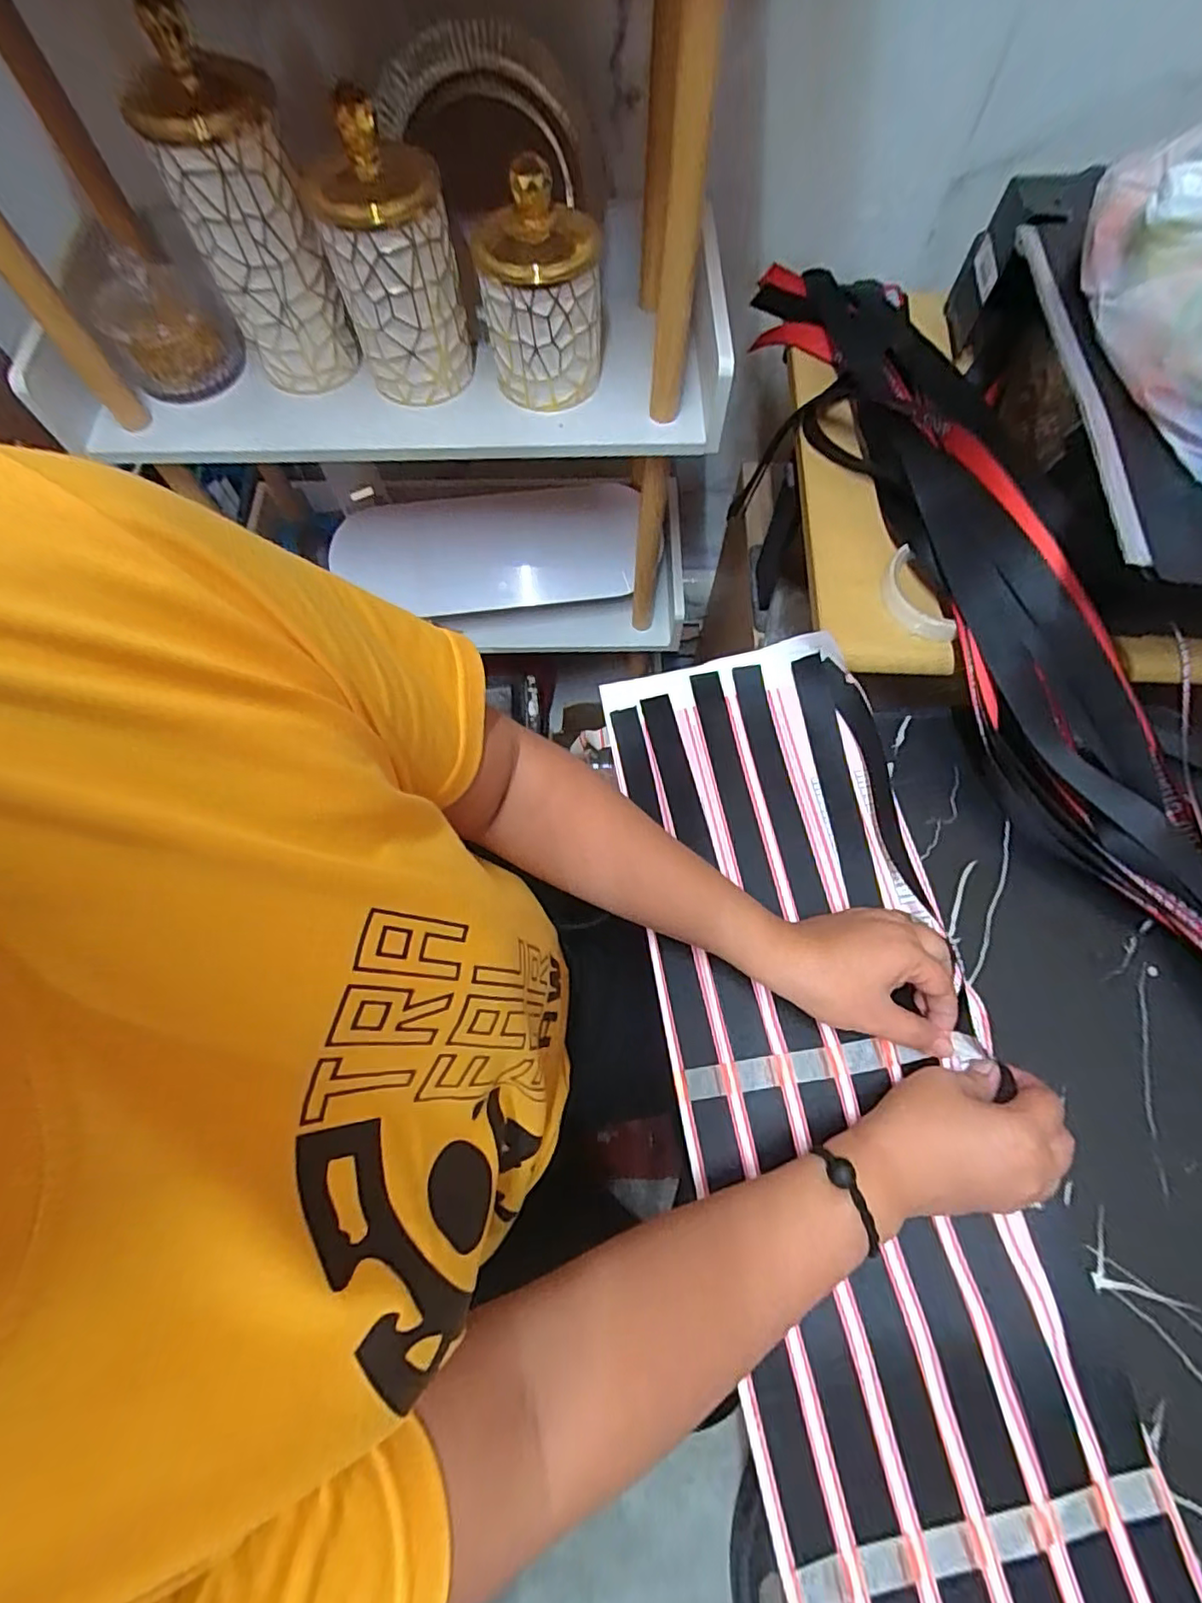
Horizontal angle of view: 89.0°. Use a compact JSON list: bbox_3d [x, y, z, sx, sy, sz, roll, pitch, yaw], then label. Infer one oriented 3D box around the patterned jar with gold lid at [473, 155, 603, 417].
[{"bbox_3d":[-0.053,-0.446,0.534,0.104,0.141,0.098,-4,67,-1],"label":"patterned jar with gold lid"}]

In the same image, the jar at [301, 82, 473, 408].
[{"bbox_3d":[-0.177,-0.459,0.525,0.102,0.170,0.102,-17,68,-6],"label":"jar"}]

